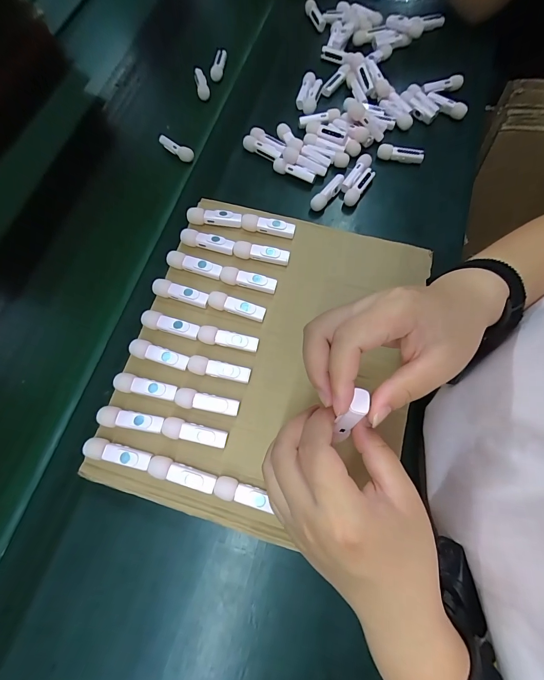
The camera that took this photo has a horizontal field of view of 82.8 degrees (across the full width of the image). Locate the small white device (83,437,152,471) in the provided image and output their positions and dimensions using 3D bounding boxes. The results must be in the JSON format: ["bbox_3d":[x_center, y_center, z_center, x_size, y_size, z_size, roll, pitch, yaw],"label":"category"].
[{"bbox_3d":[-0.147,0.110,0.300,0.064,0.016,0.017,11,73,8],"label":"small white device"}]

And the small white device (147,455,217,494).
[{"bbox_3d":[-0.085,0.127,0.294,0.065,0.015,0.018,14,73,9],"label":"small white device"}]

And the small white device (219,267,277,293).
[{"bbox_3d":[-0.027,-0.069,0.353,0.064,0.016,0.016,11,73,8],"label":"small white device"}]

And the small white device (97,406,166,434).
[{"bbox_3d":[-0.140,0.080,0.307,0.063,0.014,0.018,10,73,8],"label":"small white device"}]

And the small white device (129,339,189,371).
[{"bbox_3d":[-0.119,0.016,0.324,0.063,0.011,0.019,19,74,10],"label":"small white device"}]

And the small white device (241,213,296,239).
[{"bbox_3d":[-0.005,-0.138,0.371,0.064,0.013,0.015,10,73,8],"label":"small white device"}]

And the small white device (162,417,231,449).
[{"bbox_3d":[-0.076,0.091,0.305,0.064,0.015,0.019,9,73,7],"label":"small white device"}]

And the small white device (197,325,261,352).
[{"bbox_3d":[-0.047,0.000,0.332,0.064,0.012,0.018,11,73,8],"label":"small white device"}]

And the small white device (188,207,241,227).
[{"bbox_3d":[-0.069,-0.149,0.376,0.065,0.012,0.014,3,72,5],"label":"small white device"}]

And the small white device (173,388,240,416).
[{"bbox_3d":[-0.065,0.063,0.314,0.064,0.013,0.017,9,73,7],"label":"small white device"}]

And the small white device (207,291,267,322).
[{"bbox_3d":[-0.039,-0.037,0.343,0.065,0.014,0.017,16,74,9],"label":"small white device"}]

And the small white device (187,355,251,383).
[{"bbox_3d":[-0.055,0.031,0.323,0.064,0.012,0.018,9,73,7],"label":"small white device"}]

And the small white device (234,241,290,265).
[{"bbox_3d":[-0.012,-0.102,0.361,0.064,0.015,0.015,9,73,7],"label":"small white device"}]

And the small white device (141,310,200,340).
[{"bbox_3d":[-0.110,-0.016,0.336,0.062,0.013,0.018,15,73,9],"label":"small white device"}]

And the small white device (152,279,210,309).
[{"bbox_3d":[-0.102,-0.052,0.348,0.063,0.014,0.017,15,73,9],"label":"small white device"}]

